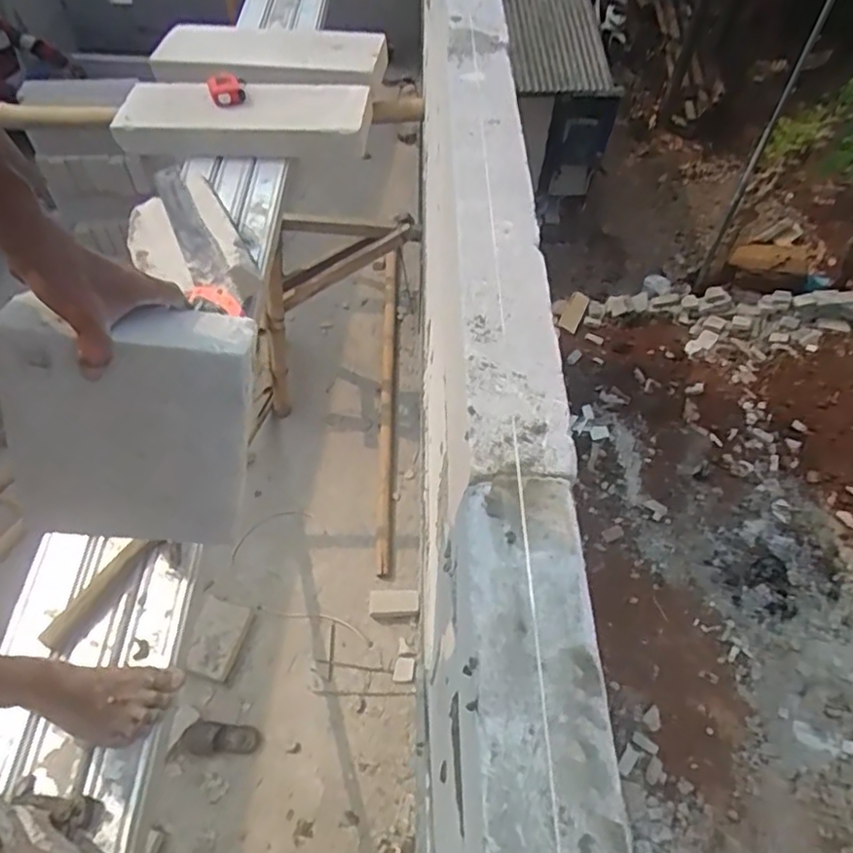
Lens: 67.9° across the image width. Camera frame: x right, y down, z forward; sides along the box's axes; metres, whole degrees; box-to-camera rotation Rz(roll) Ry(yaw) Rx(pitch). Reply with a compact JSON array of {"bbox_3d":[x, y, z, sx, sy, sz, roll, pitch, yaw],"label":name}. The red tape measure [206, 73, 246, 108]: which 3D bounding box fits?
[{"bbox_3d":[-0.472,-0.801,1.509,0.087,0.044,0.081,-14,57,-11],"label":"red tape measure"}]

